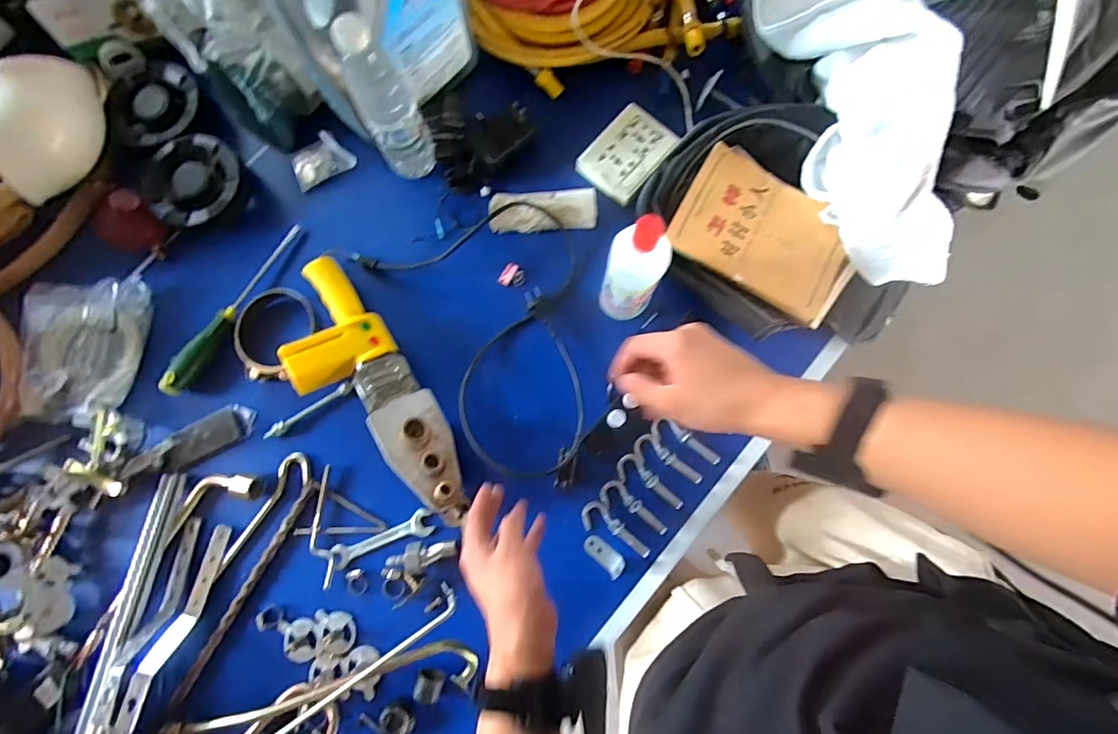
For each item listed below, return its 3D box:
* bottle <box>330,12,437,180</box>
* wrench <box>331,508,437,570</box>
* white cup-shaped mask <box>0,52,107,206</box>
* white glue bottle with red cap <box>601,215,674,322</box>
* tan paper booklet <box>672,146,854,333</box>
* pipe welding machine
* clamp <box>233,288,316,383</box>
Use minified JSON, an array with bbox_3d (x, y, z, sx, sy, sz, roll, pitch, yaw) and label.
[{"bbox_3d":[-0.191,-0.292,0.568,0.063,0.185,0.058,0,80,1],"label":"bottle"},{"bbox_3d":[-0.205,0.203,0.595,0.121,0.012,0.030,-23,80,-4],"label":"wrench"},{"bbox_3d":[-0.639,-0.295,0.628,0.073,0.109,0.183,0,80,1],"label":"white cup-shaped mask"},{"bbox_3d":[0.078,-0.098,0.535,0.063,0.187,0.051,14,80,3],"label":"white glue bottle with red cap"},{"bbox_3d":[0.249,-0.158,0.603,0.209,0.014,0.144,30,82,3],"label":"tan paper booklet"},{"bbox_3d":[-0.214,0.026,0.586,0.113,0.078,0.347,-40,82,-6],"label":"pipe welding machine"},{"bbox_3d":[-0.353,-0.044,0.622,0.098,0.029,0.115,34,82,6],"label":"clamp"}]

